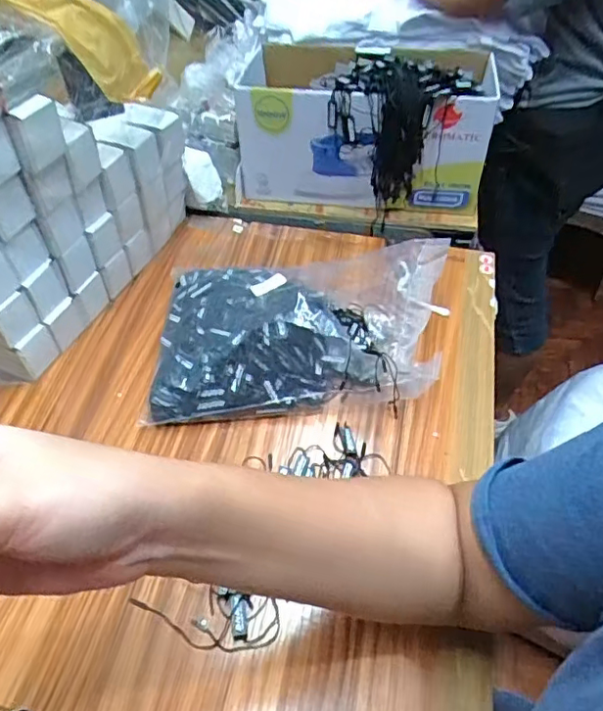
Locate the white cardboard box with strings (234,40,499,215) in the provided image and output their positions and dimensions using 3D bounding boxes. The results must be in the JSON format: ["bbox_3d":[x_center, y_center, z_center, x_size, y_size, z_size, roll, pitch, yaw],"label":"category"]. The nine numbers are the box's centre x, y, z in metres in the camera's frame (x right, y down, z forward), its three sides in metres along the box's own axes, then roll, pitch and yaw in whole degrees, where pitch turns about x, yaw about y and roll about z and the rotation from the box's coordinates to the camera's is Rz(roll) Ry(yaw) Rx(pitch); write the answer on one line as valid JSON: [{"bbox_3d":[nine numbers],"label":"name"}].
[{"bbox_3d":[0.077,-0.268,0.670,0.266,0.159,0.158,10,50,10],"label":"white cardboard box with strings"}]

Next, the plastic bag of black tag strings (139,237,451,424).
[{"bbox_3d":[0.004,-0.028,0.522,0.268,0.073,0.166,-1,49,-1],"label":"plastic bag of black tag strings"}]

